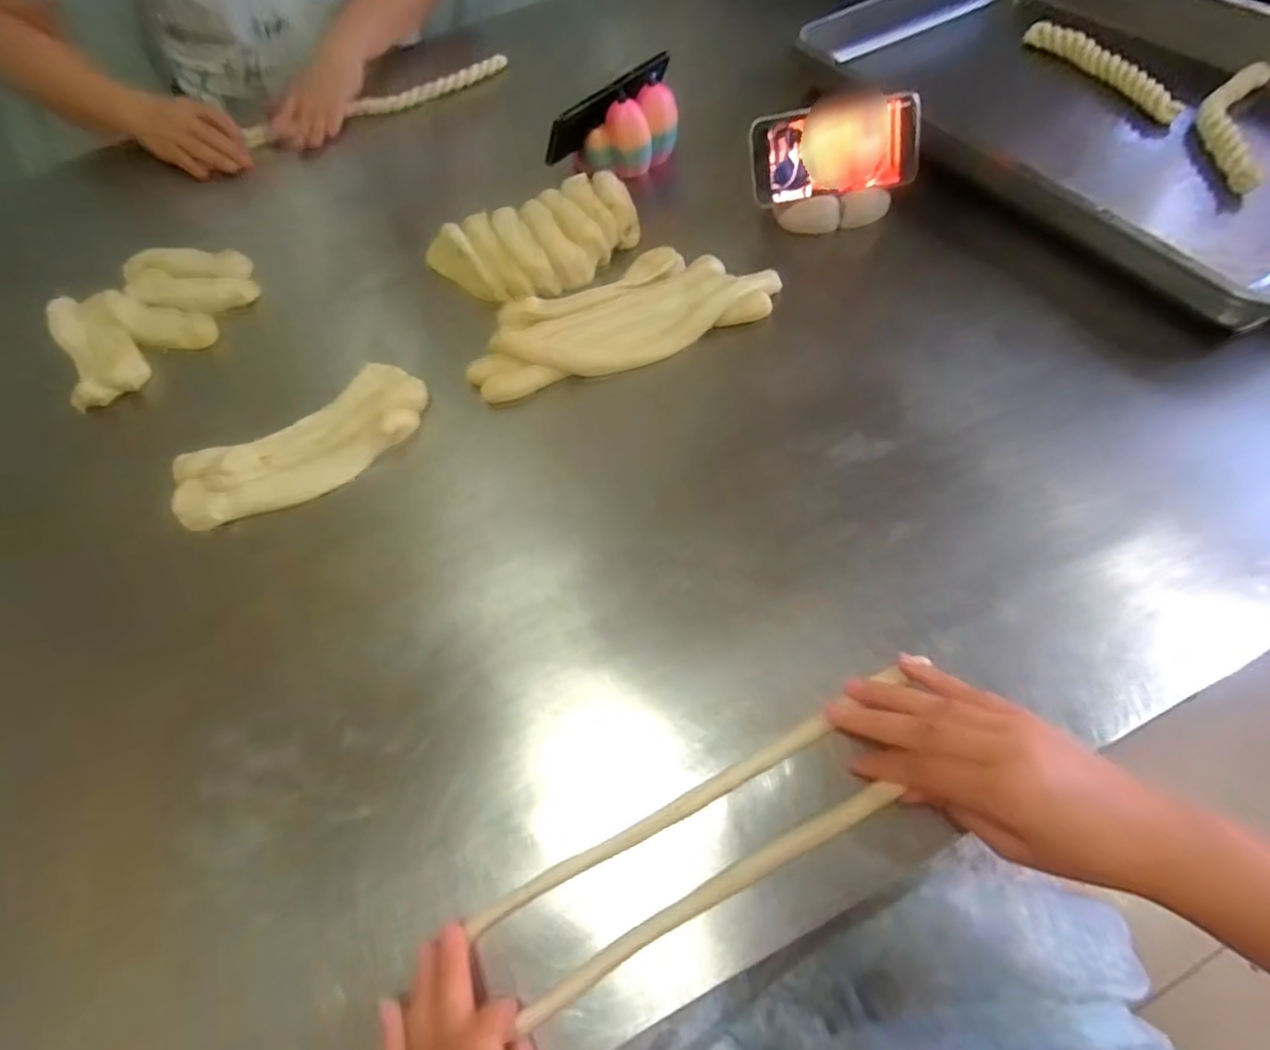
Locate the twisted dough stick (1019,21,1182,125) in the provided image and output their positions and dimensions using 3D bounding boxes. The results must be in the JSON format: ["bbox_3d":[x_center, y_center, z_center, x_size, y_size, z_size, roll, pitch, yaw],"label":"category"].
[{"bbox_3d":[0.509,-0.498,0.703,0.024,0.023,0.215,-22,60,-7],"label":"twisted dough stick"}]

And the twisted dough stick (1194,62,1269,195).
[{"bbox_3d":[0.583,-0.394,0.635,0.054,0.027,0.190,19,64,17],"label":"twisted dough stick"}]

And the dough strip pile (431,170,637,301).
[{"bbox_3d":[-0.092,-0.278,0.631,0.197,0.038,0.122,-28,61,-10],"label":"dough strip pile"}]

